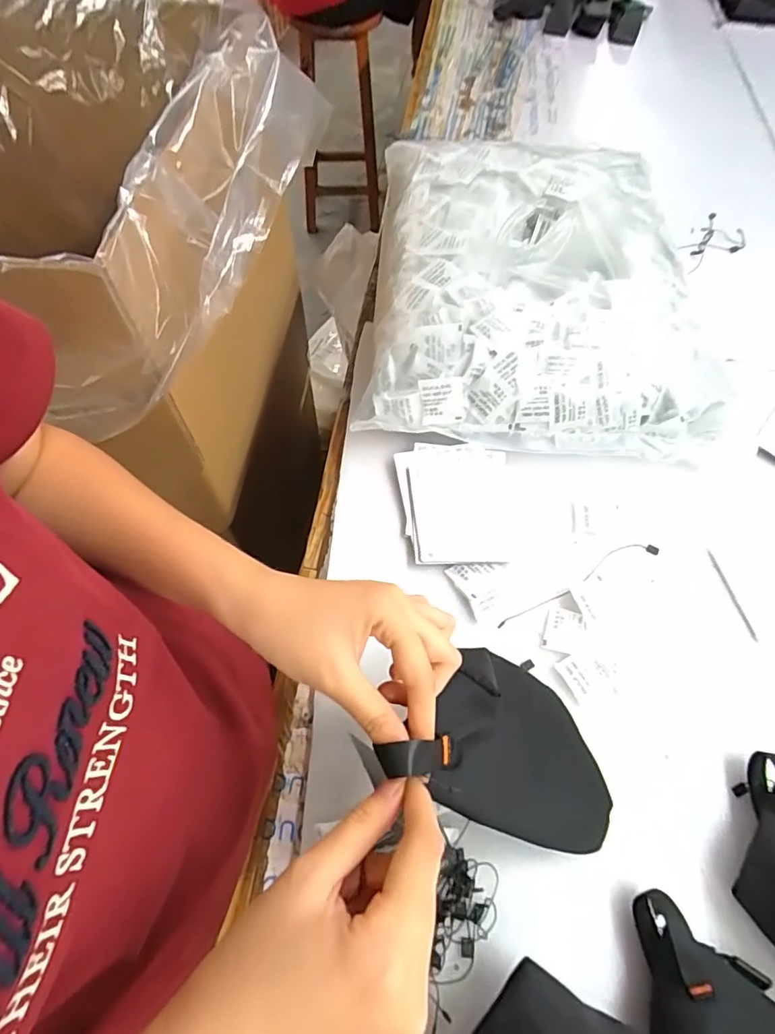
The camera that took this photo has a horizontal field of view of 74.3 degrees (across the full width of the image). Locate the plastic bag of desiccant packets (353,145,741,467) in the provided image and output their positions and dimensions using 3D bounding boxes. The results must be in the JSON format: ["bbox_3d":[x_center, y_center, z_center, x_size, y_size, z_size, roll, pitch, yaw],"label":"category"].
[{"bbox_3d":[0.160,-0.268,0.575,0.350,0.095,0.432,4,62,2],"label":"plastic bag of desiccant packets"}]

